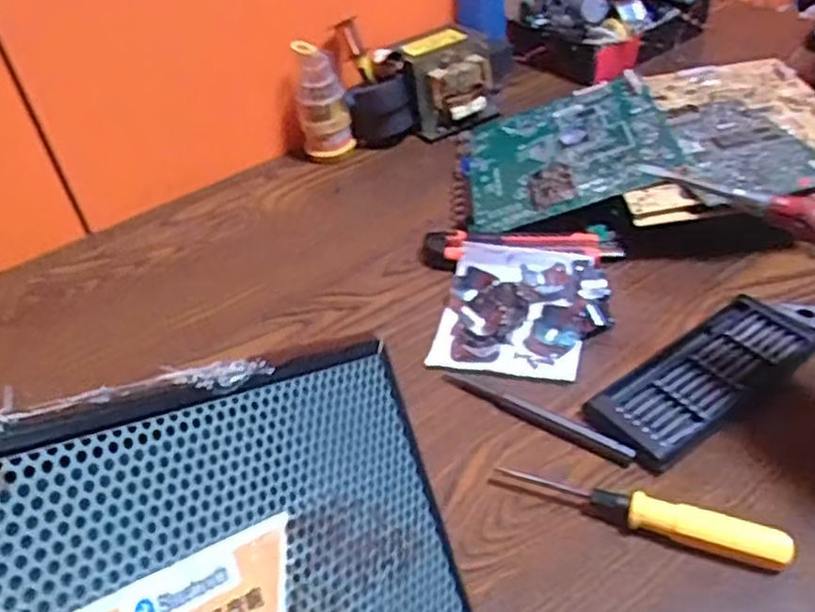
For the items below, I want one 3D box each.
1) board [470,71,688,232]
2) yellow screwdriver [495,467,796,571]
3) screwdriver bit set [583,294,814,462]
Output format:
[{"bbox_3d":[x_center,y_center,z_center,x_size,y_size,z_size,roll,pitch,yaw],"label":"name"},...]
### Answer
[{"bbox_3d":[0.145,-0.144,0.685,0.179,0.014,0.179,-14,44,19],"label":"board"},{"bbox_3d":[0.132,0.116,0.426,0.157,0.021,0.018,14,47,21],"label":"yellow screwdriver"},{"bbox_3d":[0.195,0.047,0.495,0.158,0.017,0.064,-29,47,-21],"label":"screwdriver bit set"}]

